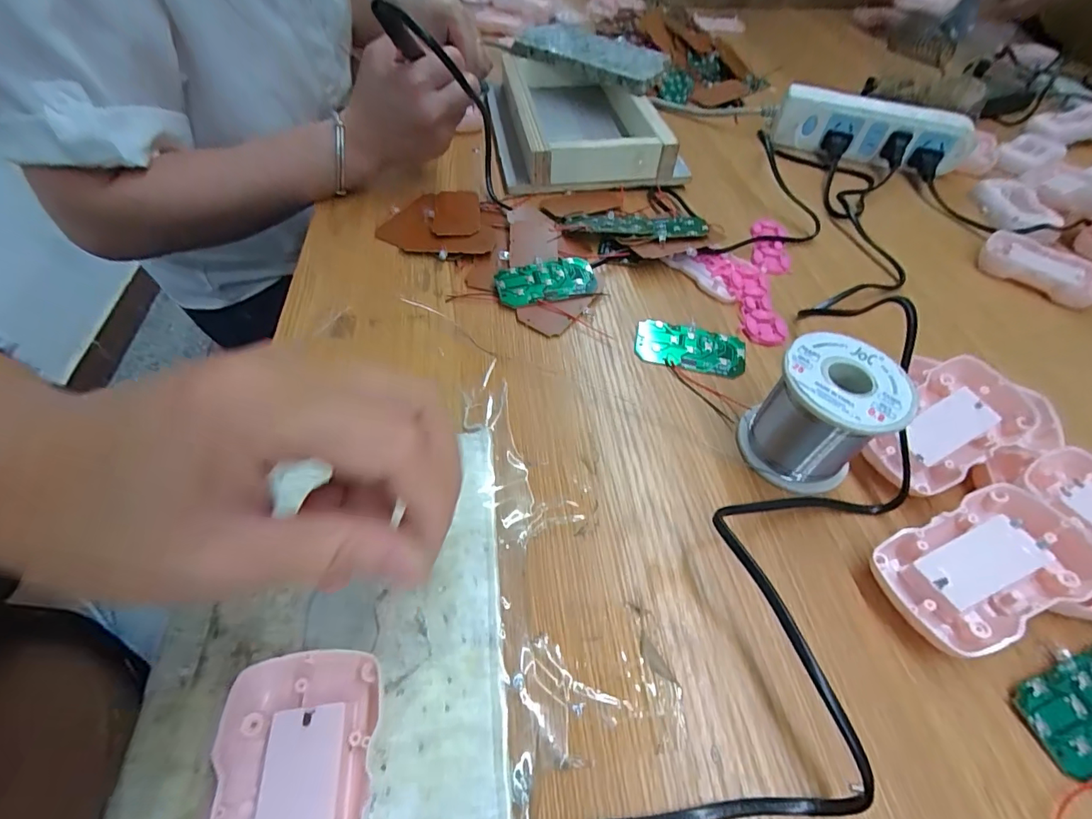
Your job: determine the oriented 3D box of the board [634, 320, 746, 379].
[{"bbox_3d":[0.099,-0.042,0.325,0.074,0.007,0.035,11,53,4],"label":"board"}]

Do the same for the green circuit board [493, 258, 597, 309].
[{"bbox_3d":[0.000,-0.095,0.354,0.074,0.012,0.036,-10,54,-11],"label":"green circuit board"}]

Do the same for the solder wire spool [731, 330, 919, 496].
[{"bbox_3d":[0.148,0.003,0.256,0.059,0.064,0.060,2,53,-2],"label":"solder wire spool"}]

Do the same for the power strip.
[{"bbox_3d":[0.348,-0.297,0.502,0.192,0.047,0.046,11,53,4],"label":"power strip"}]

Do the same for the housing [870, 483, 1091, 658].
[{"bbox_3d":[0.206,0.076,0.224,0.089,0.019,0.053,-26,55,-4],"label":"housing"}]

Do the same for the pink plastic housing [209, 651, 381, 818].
[{"bbox_3d":[-0.087,0.134,0.161,0.051,0.018,0.088,-2,53,-5],"label":"pink plastic housing"}]

